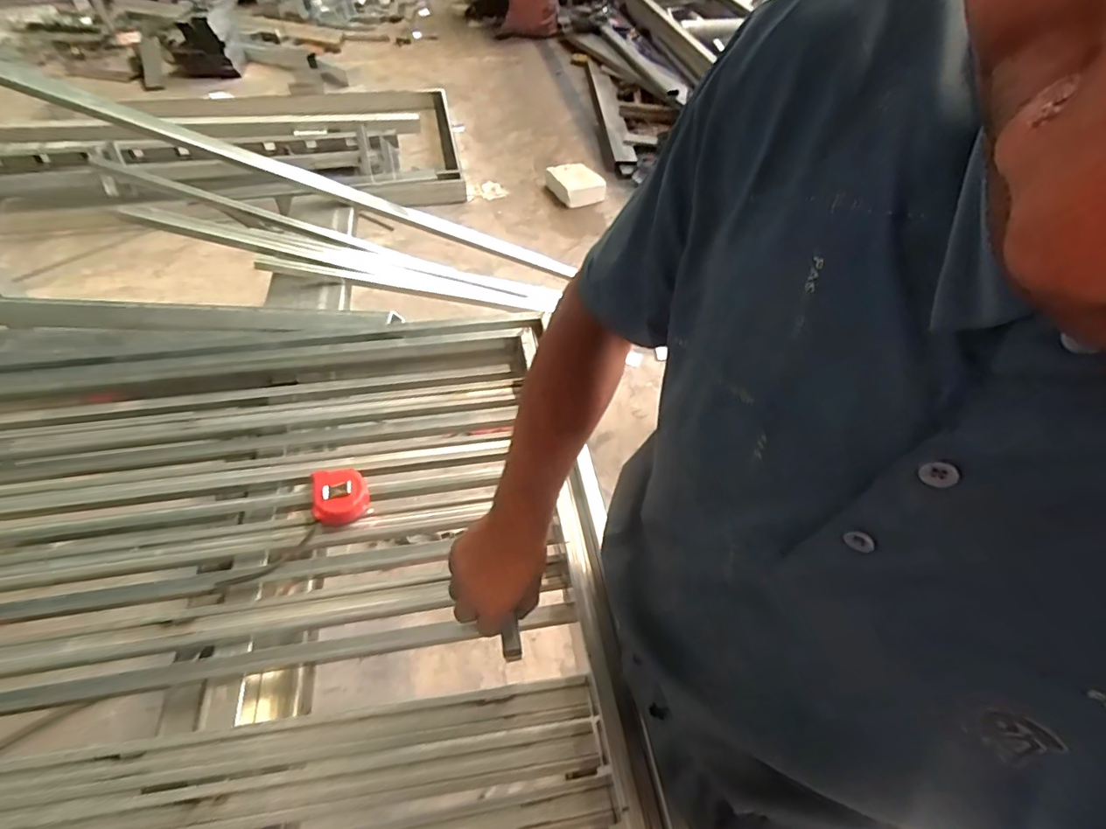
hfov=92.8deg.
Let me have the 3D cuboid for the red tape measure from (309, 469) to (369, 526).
[{"bbox_3d":[-0.270,0.105,0.673,0.064,0.041,0.064,1,50,-1],"label":"red tape measure"}]

